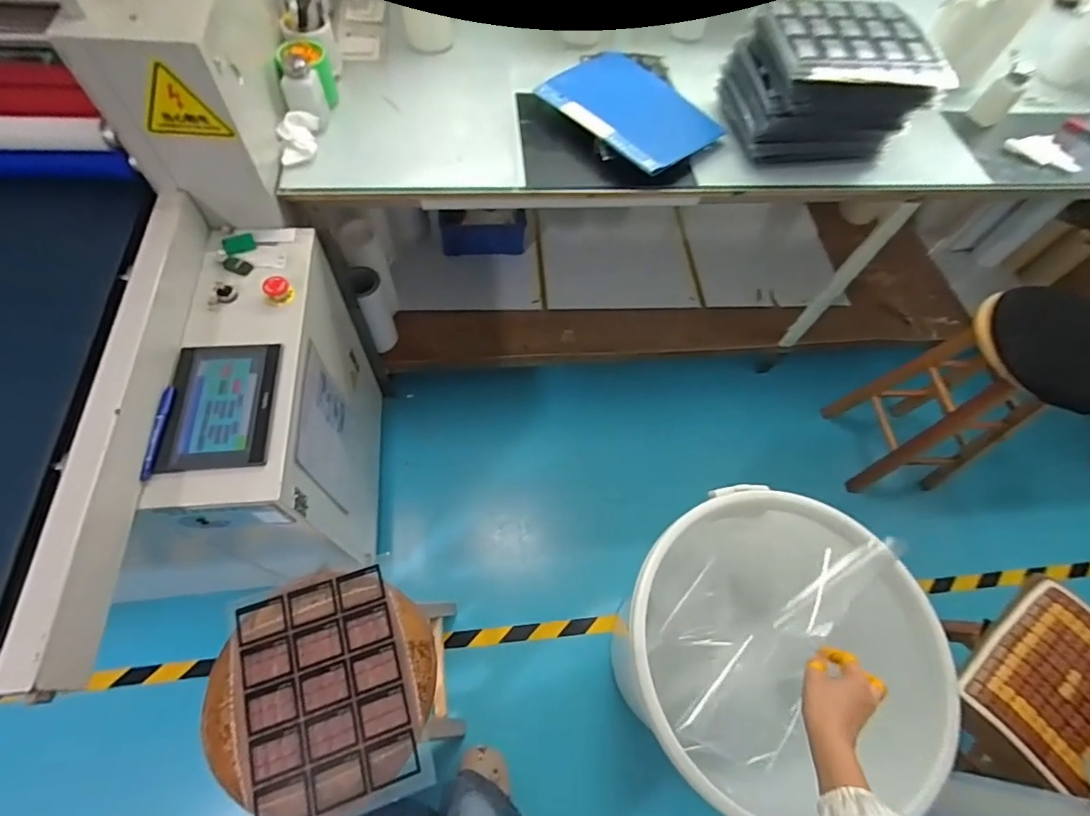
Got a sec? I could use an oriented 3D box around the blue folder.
[{"bbox_3d":[0.169,-0.591,0.997,0.248,0.036,0.323,-40,71,-18],"label":"blue folder"}]

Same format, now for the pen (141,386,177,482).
[{"bbox_3d":[-0.537,0.030,0.703,0.015,0.015,0.142,-5,64,-3],"label":"pen"}]

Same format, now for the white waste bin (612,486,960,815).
[{"bbox_3d":[0.398,0.486,0.979,0.531,0.565,0.466,31,68,14],"label":"white waste bin"}]

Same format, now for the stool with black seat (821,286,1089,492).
[{"bbox_3d":[1.076,-0.016,1.300,0.341,0.669,0.309,-10,65,-6],"label":"stool with black seat"}]

